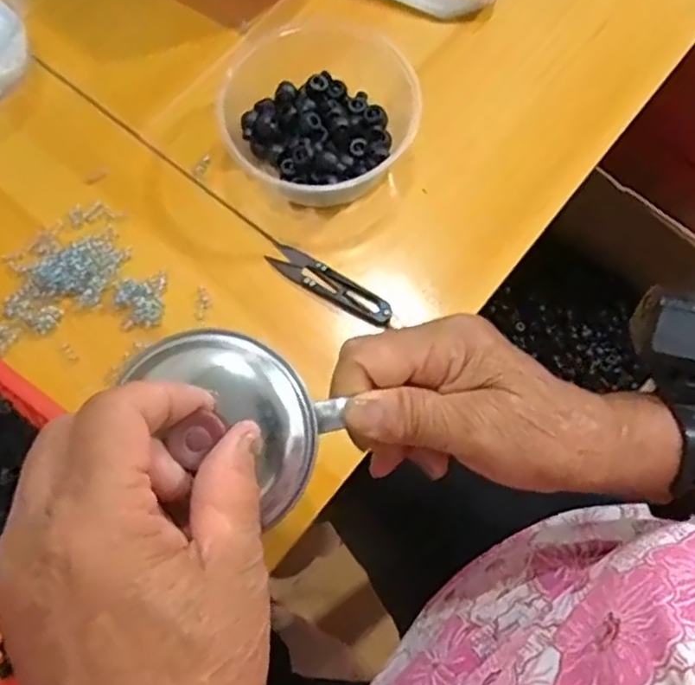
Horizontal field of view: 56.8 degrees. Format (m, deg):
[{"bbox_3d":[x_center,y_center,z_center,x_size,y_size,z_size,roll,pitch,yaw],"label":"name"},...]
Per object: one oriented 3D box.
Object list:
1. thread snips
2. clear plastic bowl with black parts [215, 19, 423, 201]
[{"bbox_3d":[-0.013,-0.042,0.466,0.099,0.005,0.023,32,74,11],"label":"thread snips"},{"bbox_3d":[-0.021,-0.172,0.483,0.143,0.052,0.132,-5,71,-1],"label":"clear plastic bowl with black parts"}]

